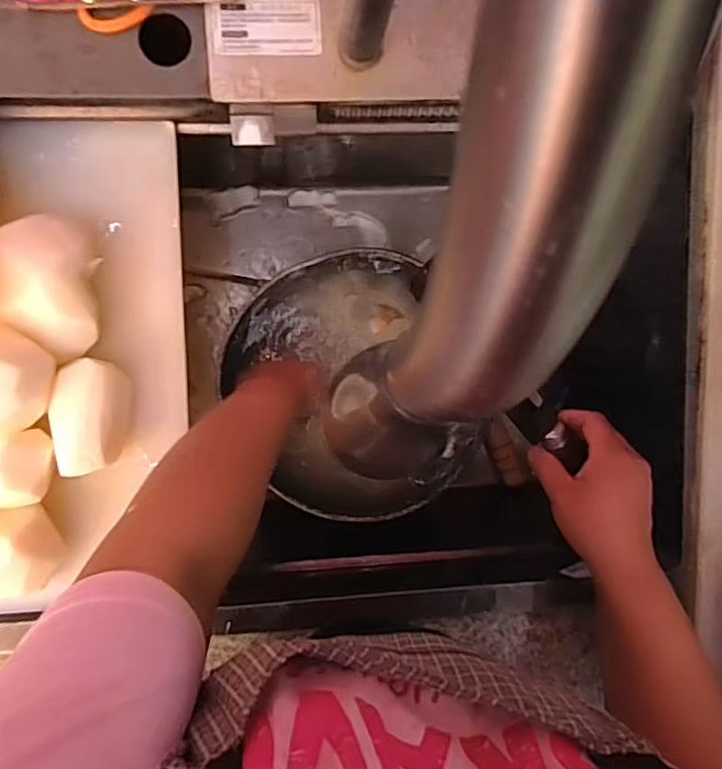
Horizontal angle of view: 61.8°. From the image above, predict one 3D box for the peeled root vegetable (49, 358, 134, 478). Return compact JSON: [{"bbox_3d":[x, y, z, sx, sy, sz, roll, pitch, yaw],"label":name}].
[{"bbox_3d":[-0.197,0.022,0.441,0.045,0.043,0.078,0,96,-6],"label":"peeled root vegetable"}]

